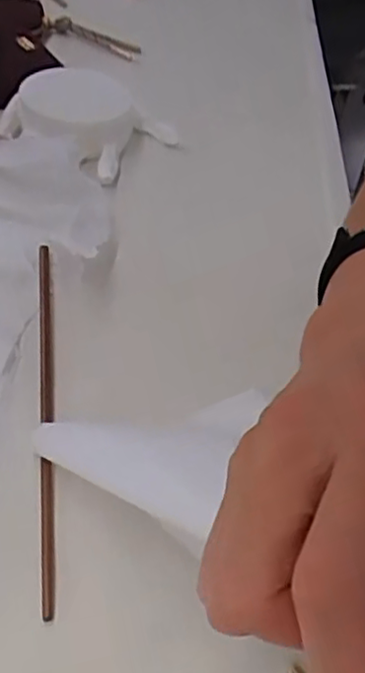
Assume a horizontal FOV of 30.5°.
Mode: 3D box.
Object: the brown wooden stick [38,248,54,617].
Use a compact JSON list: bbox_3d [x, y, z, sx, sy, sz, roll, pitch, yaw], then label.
[{"bbox_3d":[-0.076,0.030,0.373,0.007,0.011,0.242,-2,47,-10],"label":"brown wooden stick"}]

